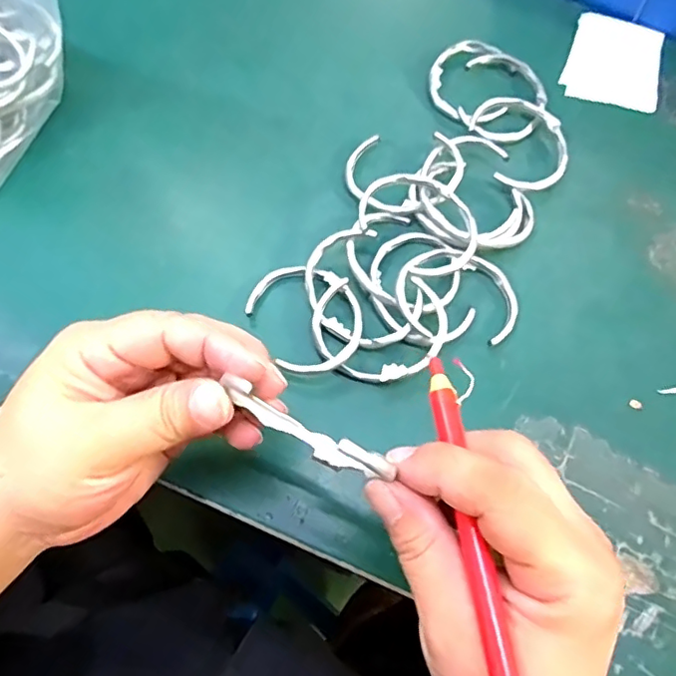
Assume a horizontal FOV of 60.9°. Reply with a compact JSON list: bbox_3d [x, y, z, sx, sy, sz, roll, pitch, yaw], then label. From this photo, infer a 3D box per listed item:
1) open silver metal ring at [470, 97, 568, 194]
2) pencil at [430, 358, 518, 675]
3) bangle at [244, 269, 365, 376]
[{"bbox_3d":[0.113,-0.120,0.350,0.051,0.012,0.067,-15,69,-7],"label":"open silver metal ring"},{"bbox_3d":[0.046,0.080,0.178,0.010,0.008,0.159,-5,62,-3],"label":"pencil"},{"bbox_3d":[-0.016,-0.012,0.303,0.051,0.014,0.067,-29,71,-12],"label":"bangle"}]

